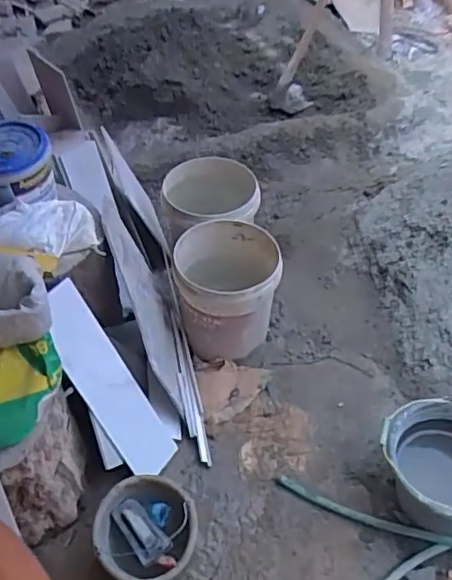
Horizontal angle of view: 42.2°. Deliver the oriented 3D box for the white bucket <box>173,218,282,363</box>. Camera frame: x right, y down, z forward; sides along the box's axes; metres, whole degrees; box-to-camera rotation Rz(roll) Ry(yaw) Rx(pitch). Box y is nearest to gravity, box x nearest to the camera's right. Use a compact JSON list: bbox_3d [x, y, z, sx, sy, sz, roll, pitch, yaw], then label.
[{"bbox_3d":[0.012,0.003,1.766,0.280,0.320,0.292,-2,46,2],"label":"white bucket"}]

